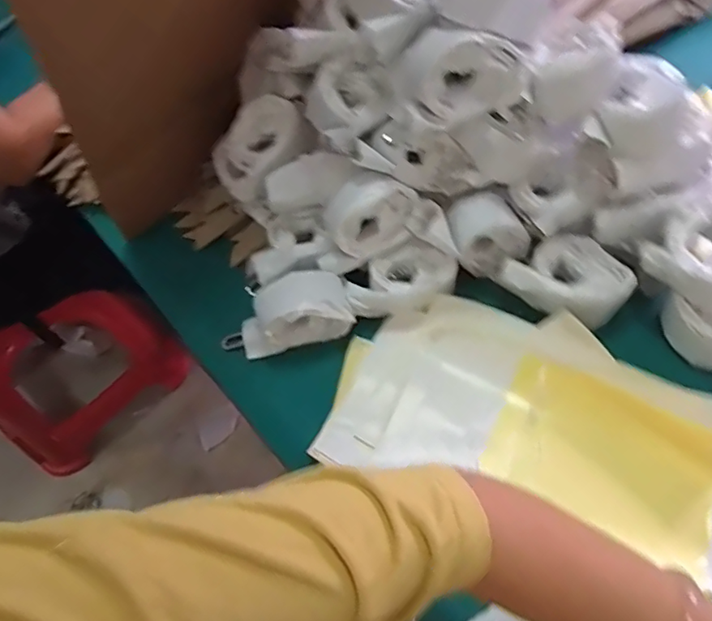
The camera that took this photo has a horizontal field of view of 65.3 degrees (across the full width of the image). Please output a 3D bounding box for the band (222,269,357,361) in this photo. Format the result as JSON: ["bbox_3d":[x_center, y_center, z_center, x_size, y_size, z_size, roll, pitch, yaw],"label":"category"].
[{"bbox_3d":[-0.074,0.004,0.563,0.135,0.063,0.052,-14,57,-4],"label":"band"}]

